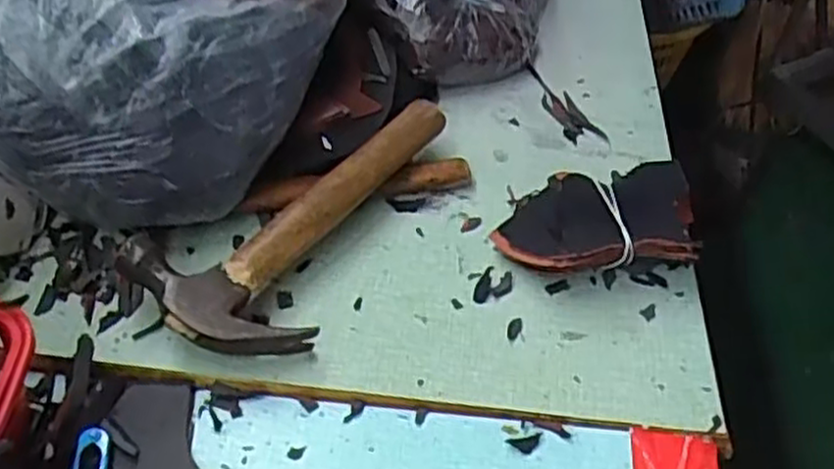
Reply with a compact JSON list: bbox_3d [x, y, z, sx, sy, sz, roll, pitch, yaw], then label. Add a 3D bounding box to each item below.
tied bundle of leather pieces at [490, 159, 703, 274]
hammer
[{"bbox_3d":[0.137,-0.007,0.570,0.155,0.047,0.090,-7,50,-9],"label":"tied bundle of leather pieces"},{"bbox_3d":[-0.080,-0.019,0.554,0.123,0.055,0.257,26,52,16],"label":"hammer"}]

